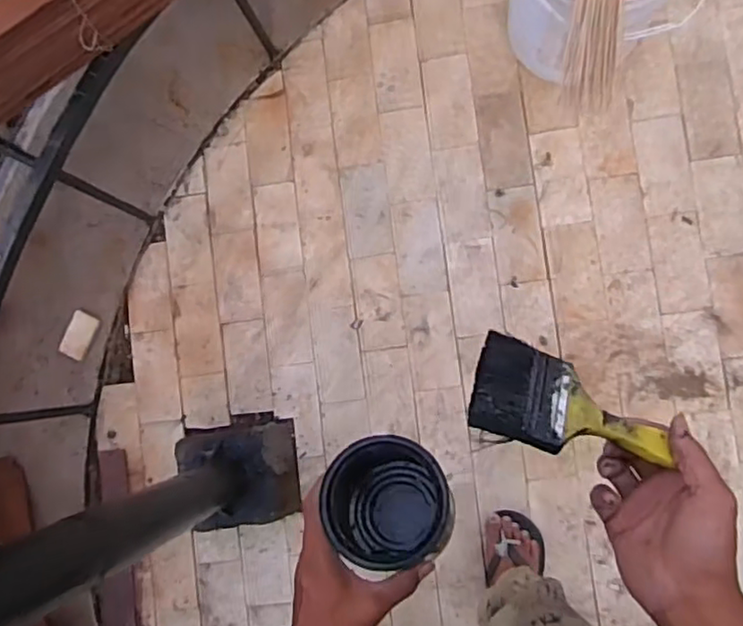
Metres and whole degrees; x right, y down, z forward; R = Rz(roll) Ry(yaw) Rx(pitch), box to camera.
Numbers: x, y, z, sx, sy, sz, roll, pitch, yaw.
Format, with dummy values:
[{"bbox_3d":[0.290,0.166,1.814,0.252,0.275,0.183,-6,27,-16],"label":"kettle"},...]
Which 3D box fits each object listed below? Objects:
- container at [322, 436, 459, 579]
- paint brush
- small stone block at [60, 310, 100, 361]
[{"bbox_3d":[0.017,0.166,0.603,0.105,0.138,0.107,-1,84,5],"label":"container"},{"bbox_3d":[0.147,0.076,0.475,0.152,0.012,0.075,27,60,-5],"label":"paint brush"},{"bbox_3d":[-0.648,0.050,1.431,0.058,0.013,0.101,25,84,-8],"label":"small stone block"}]

